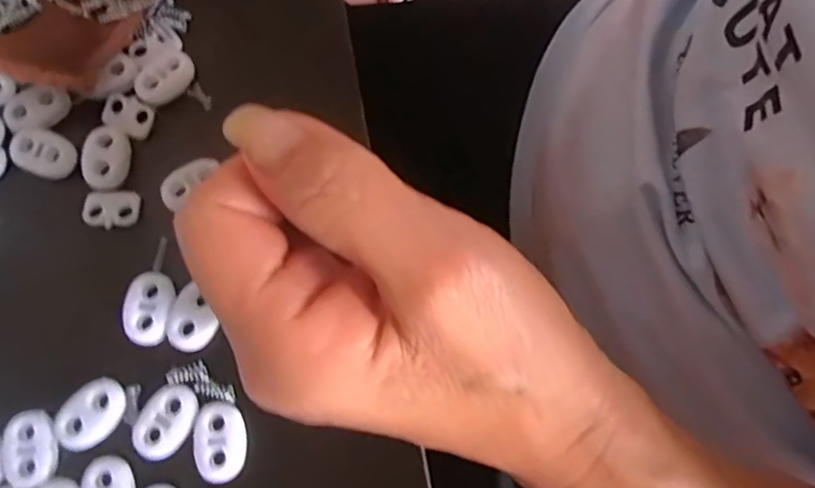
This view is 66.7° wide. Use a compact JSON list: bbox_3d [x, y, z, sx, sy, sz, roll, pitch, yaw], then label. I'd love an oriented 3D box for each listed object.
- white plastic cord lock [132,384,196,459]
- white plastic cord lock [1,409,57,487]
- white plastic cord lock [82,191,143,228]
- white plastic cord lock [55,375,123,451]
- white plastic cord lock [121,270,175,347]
[{"bbox_3d":[-0.076,0.055,0.193,0.015,0.004,0.023,34,76,7],"label":"white plastic cord lock"},{"bbox_3d":[-0.117,0.063,0.191,0.016,0.004,0.023,-14,75,-6],"label":"white plastic cord lock"},{"bbox_3d":[-0.103,-0.012,0.213,0.020,0.004,0.012,3,74,-1],"label":"white plastic cord lock"},{"bbox_3d":[-0.099,0.053,0.193,0.016,0.004,0.023,42,77,9],"label":"white plastic cord lock"},{"bbox_3d":[-0.085,0.020,0.201,0.016,0.004,0.024,10,74,1],"label":"white plastic cord lock"}]

